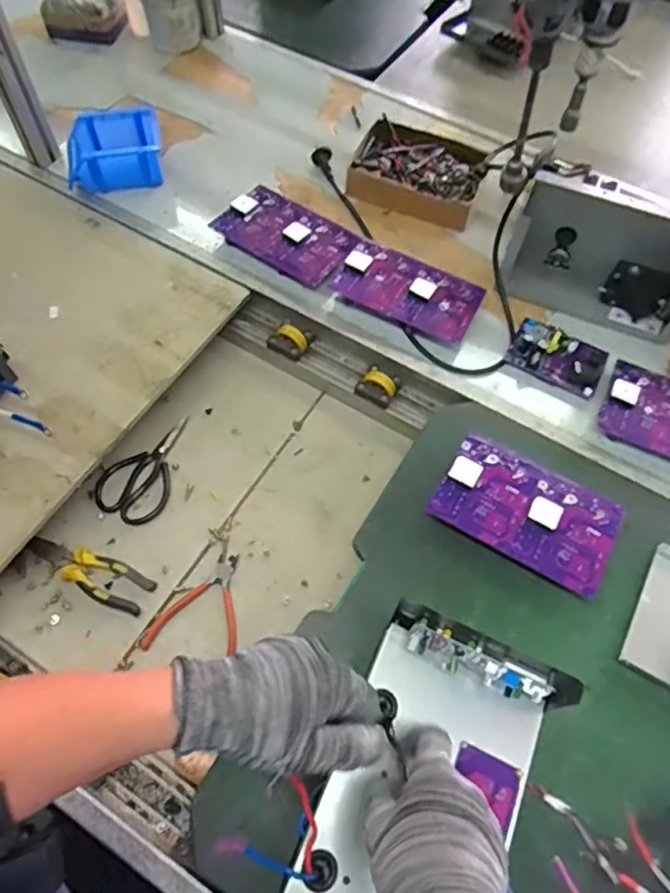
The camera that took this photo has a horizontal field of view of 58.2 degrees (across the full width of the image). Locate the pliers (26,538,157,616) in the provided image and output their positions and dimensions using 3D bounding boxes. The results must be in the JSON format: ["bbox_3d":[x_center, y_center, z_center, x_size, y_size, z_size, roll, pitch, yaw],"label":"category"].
[{"bbox_3d":[-0.301,0.152,0.735,0.155,0.020,0.050,22,64,9],"label":"pliers"}]

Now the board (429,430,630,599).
[{"bbox_3d":[0.223,0.073,0.693,0.197,0.013,0.127,28,61,13],"label":"board"}]

